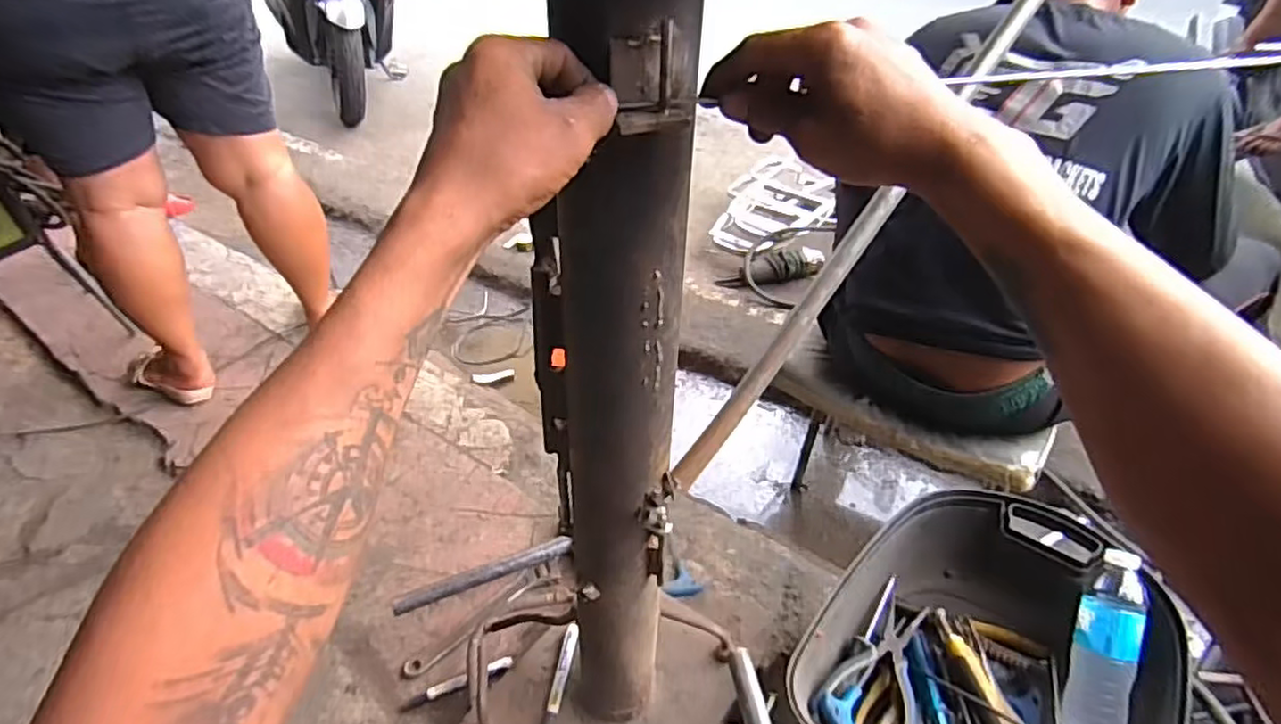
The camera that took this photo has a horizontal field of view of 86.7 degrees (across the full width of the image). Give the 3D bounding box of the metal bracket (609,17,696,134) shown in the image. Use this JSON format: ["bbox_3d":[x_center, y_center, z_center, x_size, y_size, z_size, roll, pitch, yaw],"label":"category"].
[{"bbox_3d":[0.007,-0.149,0.355,0.043,0.048,0.021,-9,36,-12],"label":"metal bracket"}]

